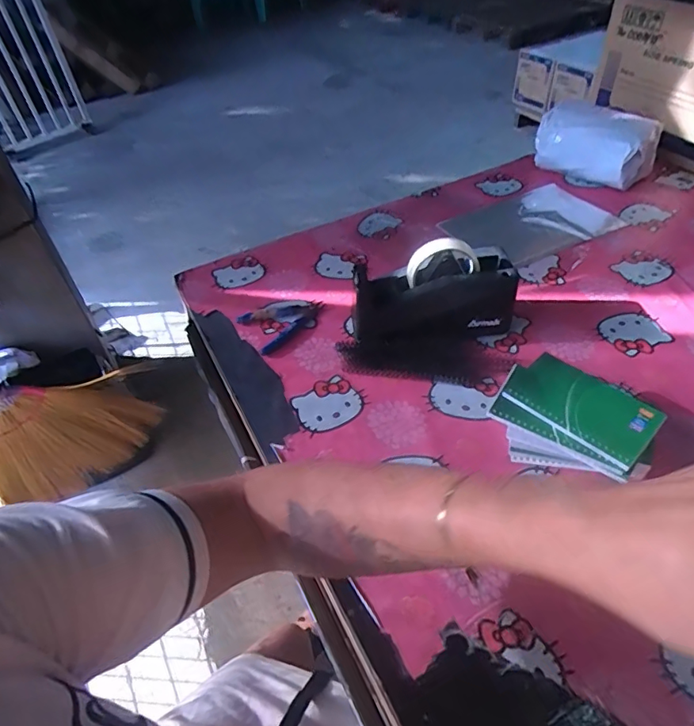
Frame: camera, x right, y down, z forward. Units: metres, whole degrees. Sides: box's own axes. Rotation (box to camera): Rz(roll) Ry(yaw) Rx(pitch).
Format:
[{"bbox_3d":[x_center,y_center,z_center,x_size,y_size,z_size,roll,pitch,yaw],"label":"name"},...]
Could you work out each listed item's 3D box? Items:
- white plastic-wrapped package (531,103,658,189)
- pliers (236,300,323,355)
[{"bbox_3d":[0.438,-0.384,0.913,0.189,0.111,0.078,33,55,31],"label":"white plastic-wrapped package"},{"bbox_3d":[-0.081,-0.057,0.699,0.113,0.008,0.083,-25,49,-21],"label":"pliers"}]

